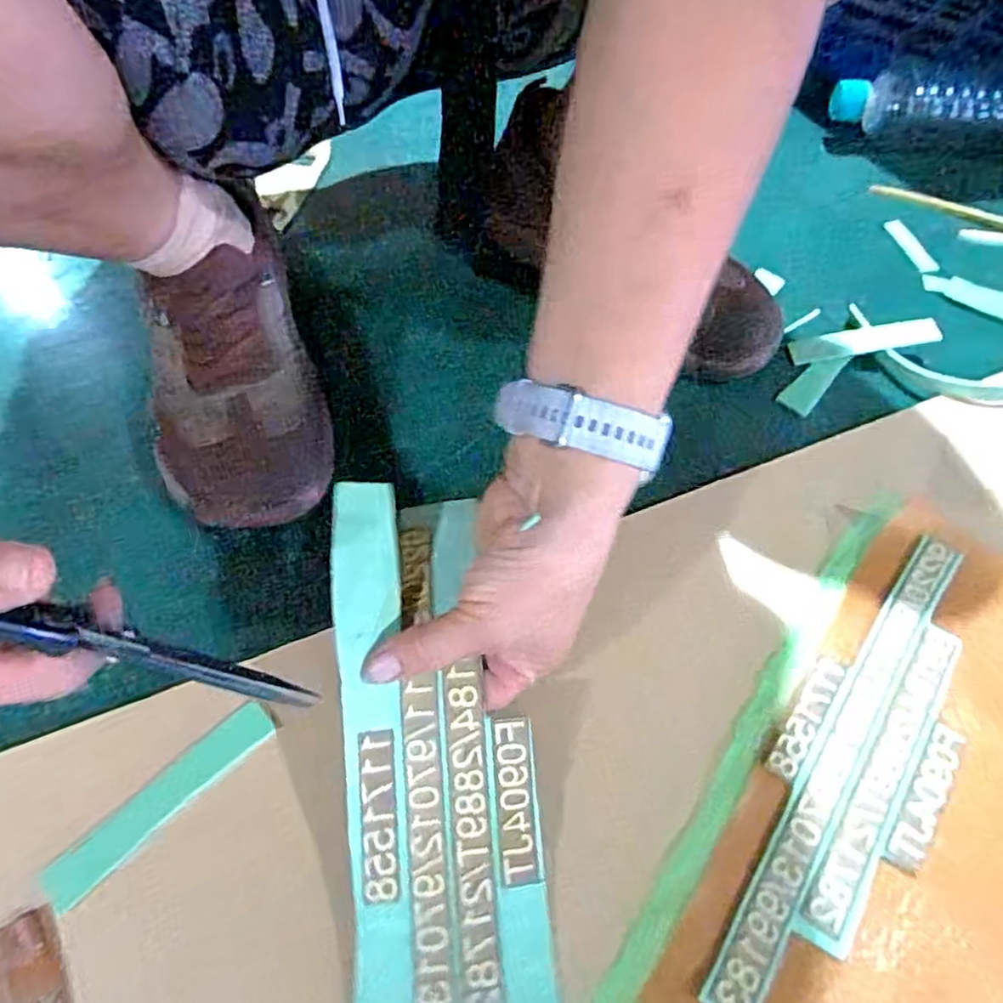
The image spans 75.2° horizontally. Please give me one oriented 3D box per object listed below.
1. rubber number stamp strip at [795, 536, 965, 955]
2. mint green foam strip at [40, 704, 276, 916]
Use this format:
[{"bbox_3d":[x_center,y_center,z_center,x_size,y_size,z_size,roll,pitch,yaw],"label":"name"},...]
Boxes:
[{"bbox_3d":[0.177,0.123,0.298,0.021,0.004,0.163,32,64,19],"label":"rubber number stamp strip"},{"bbox_3d":[-0.154,0.134,0.297,0.023,0.009,0.105,39,66,22],"label":"mint green foam strip"}]

